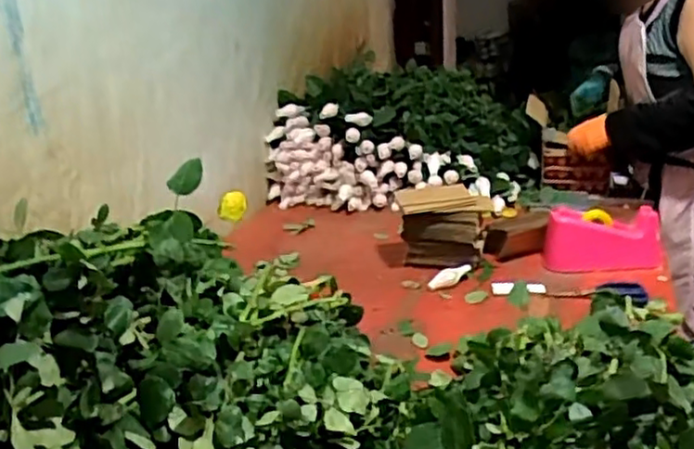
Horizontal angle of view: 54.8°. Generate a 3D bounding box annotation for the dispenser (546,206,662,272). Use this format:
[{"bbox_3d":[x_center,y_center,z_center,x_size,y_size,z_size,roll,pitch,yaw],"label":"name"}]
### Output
[{"bbox_3d":[0.498,0.023,1.292,0.216,0.098,0.064,1,22,12],"label":"dispenser"}]

